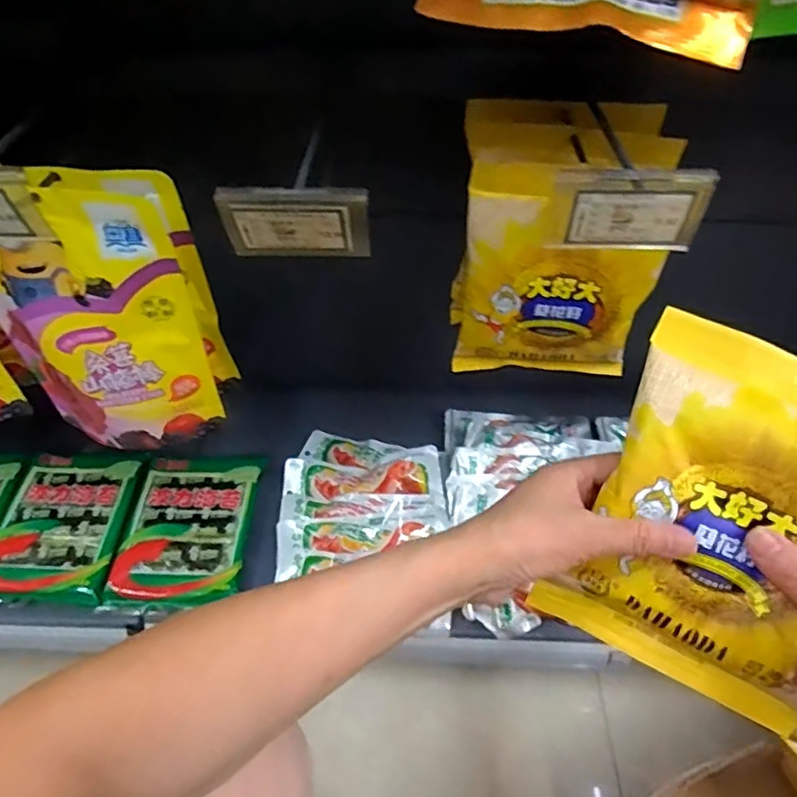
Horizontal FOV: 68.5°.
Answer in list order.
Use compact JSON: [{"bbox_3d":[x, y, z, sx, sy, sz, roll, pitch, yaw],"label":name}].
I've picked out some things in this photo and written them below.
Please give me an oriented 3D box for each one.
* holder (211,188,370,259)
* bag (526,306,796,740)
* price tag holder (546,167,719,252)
[{"bbox_3d":[-0.058,-0.099,0.335,0.081,0.046,0.011,2,50,2],"label":"holder"},{"bbox_3d":[0.180,0.072,0.319,0.147,0.195,0.036,25,16,17],"label":"bag"},{"bbox_3d":[0.125,-0.103,0.320,0.081,0.044,0.011,3,50,3],"label":"price tag holder"}]

